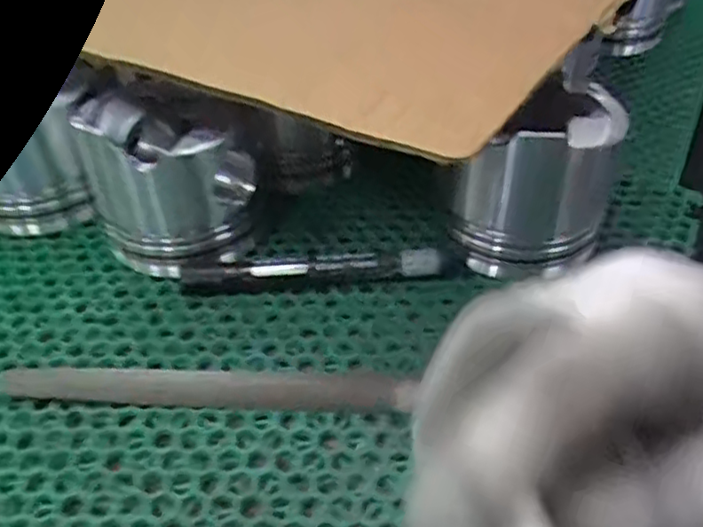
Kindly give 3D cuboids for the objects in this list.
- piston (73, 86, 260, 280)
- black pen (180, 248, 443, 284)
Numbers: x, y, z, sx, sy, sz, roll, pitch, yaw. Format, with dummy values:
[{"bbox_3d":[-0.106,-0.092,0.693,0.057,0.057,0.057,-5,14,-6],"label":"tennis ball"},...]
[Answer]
[{"bbox_3d":[-0.100,-0.045,0.373,0.078,0.075,0.084,0,42,0],"label":"piston"},{"bbox_3d":[-0.020,0.005,0.356,0.131,0.018,0.012,-4,42,-3],"label":"black pen"}]

